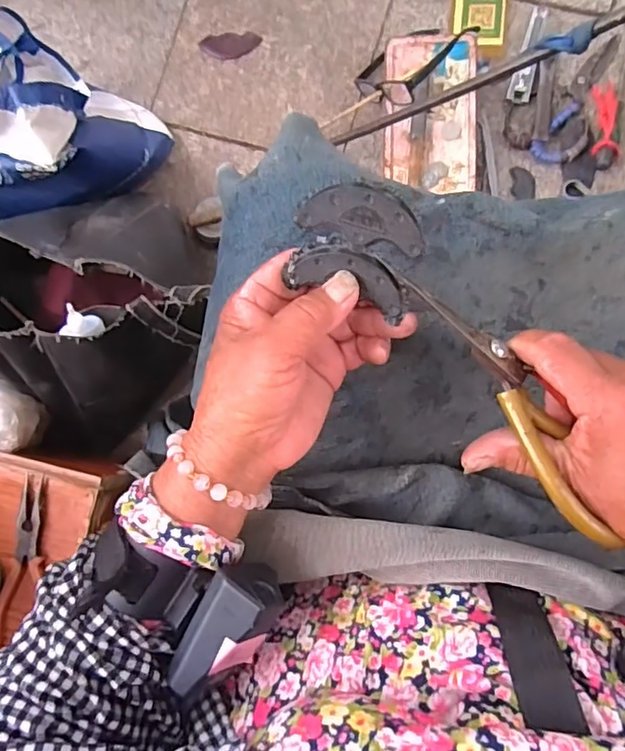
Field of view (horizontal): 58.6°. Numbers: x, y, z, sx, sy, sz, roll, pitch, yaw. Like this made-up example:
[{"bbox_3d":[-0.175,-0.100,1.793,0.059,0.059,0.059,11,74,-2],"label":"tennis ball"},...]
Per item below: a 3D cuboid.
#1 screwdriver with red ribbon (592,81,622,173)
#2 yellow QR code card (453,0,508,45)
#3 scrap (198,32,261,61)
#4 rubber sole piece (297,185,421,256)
[{"bbox_3d":[0.380,-0.323,0.720,0.036,0.019,0.113,3,88,5],"label":"screwdriver with red ribbon"},{"bbox_3d":[0.232,-0.503,0.765,0.070,0.008,0.103,4,87,6],"label":"yellow QR code card"},{"bbox_3d":[-0.119,-0.478,0.808,0.087,0.004,0.039,-2,87,5],"label":"scrap"},{"bbox_3d":[0.023,-0.074,0.259,0.060,0.006,0.025,14,120,3],"label":"rubber sole piece"}]

